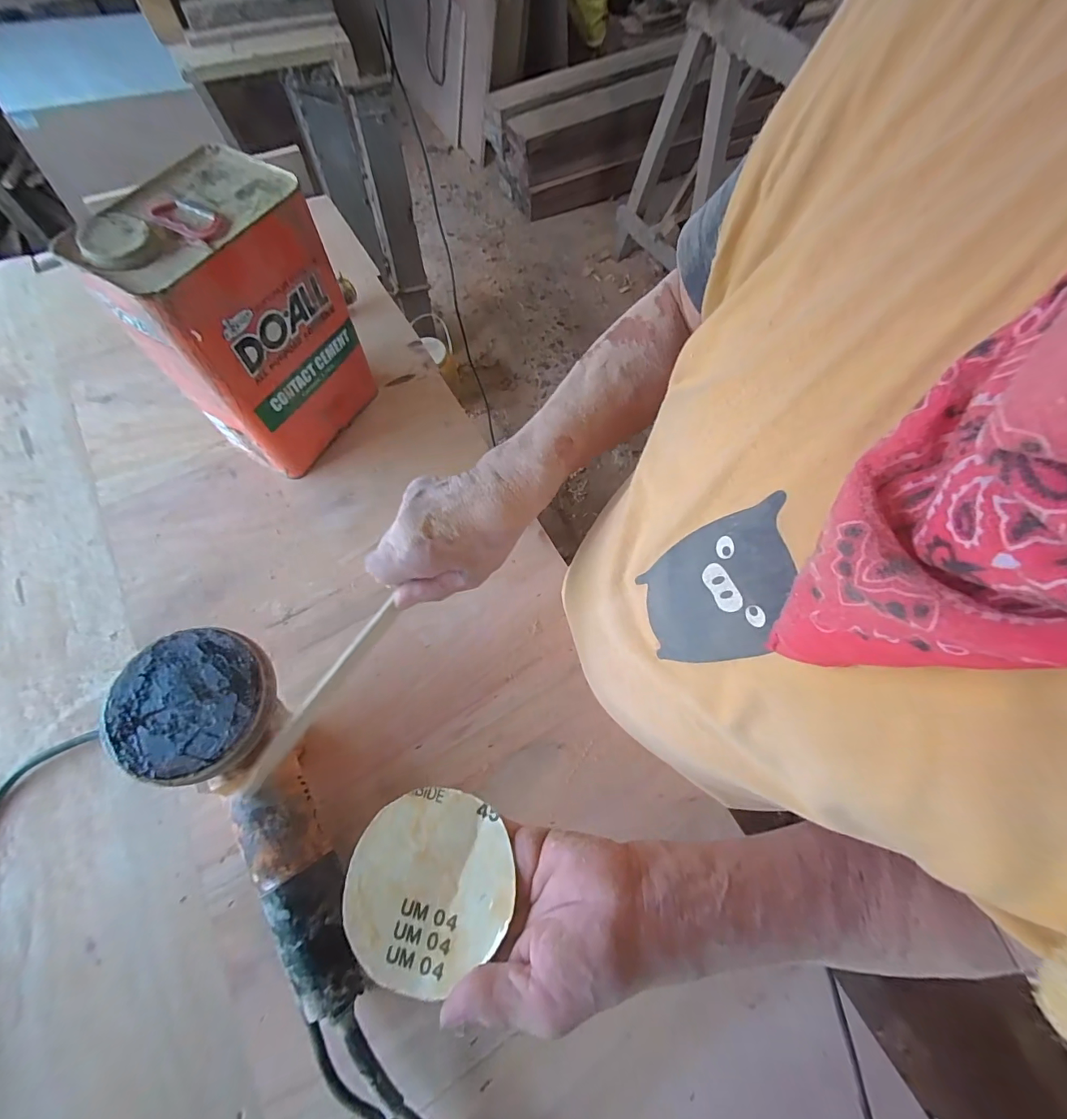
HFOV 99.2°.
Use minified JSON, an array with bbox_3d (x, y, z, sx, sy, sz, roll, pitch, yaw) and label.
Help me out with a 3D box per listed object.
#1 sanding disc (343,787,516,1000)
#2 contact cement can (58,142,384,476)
[{"bbox_3d":[-0.067,0.207,0.289,0.101,0.015,0.105,1,67,-2],"label":"sanding disc"},{"bbox_3d":[-0.272,-0.217,0.456,0.108,0.239,0.164,28,68,9],"label":"contact cement can"}]

